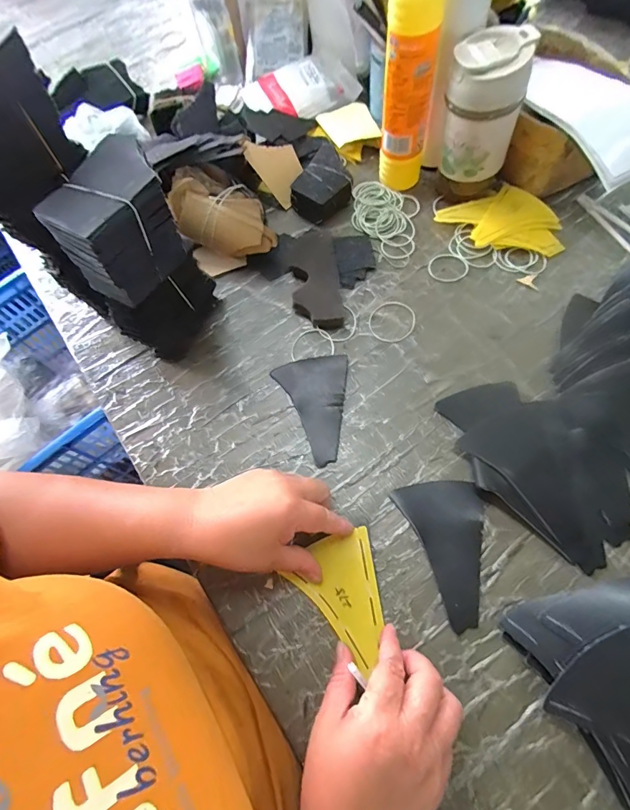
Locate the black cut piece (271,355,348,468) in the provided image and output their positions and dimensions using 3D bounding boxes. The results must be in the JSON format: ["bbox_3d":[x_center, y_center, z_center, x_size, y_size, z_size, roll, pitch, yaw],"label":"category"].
[{"bbox_3d":[0.013,-0.004,0.435,0.078,0.006,0.123,-25,68,-8],"label":"black cut piece"}]

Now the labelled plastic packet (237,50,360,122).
[{"bbox_3d":[-0.025,-0.498,0.629,0.171,0.036,0.100,-17,65,-1],"label":"labelled plastic packet"}]

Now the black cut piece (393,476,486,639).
[{"bbox_3d":[0.130,0.124,0.362,0.074,0.004,0.122,-22,65,-4],"label":"black cut piece"}]

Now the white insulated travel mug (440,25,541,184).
[{"bbox_3d":[0.190,-0.332,0.453,0.078,0.122,0.080,20,70,14],"label":"white insulated travel mug"}]

